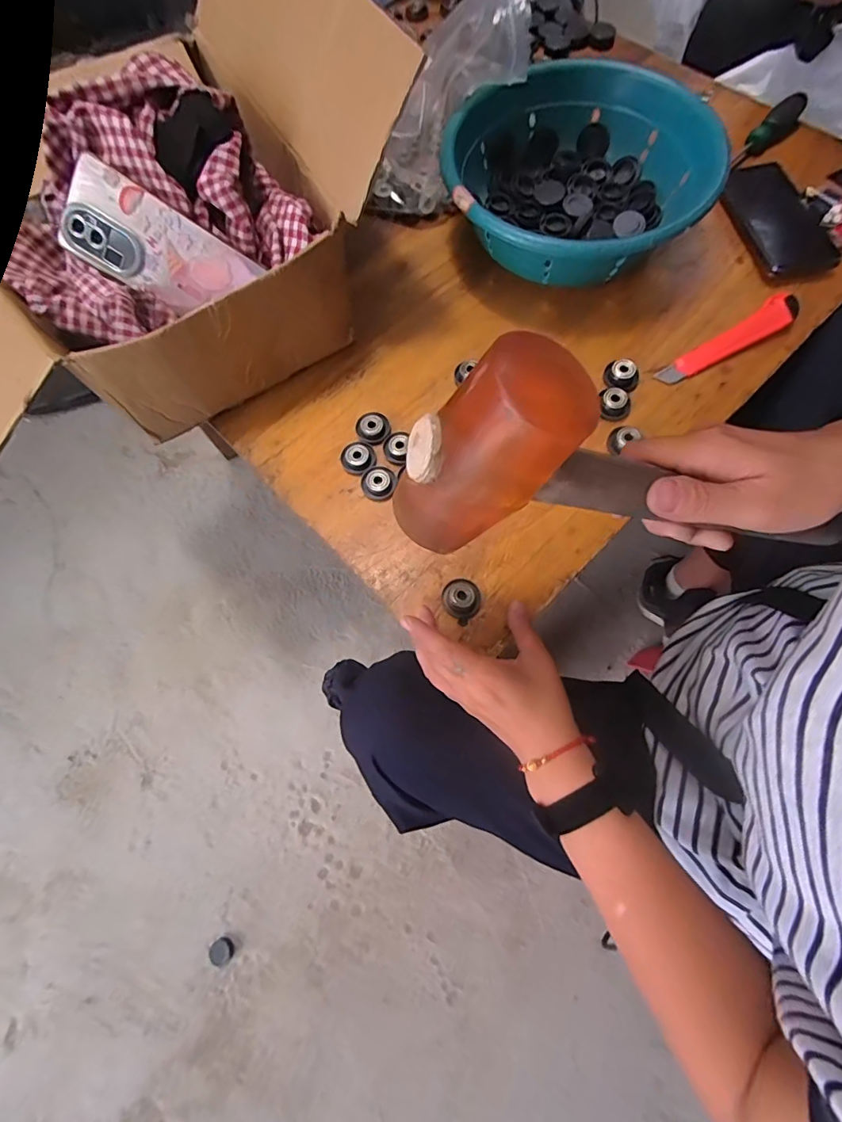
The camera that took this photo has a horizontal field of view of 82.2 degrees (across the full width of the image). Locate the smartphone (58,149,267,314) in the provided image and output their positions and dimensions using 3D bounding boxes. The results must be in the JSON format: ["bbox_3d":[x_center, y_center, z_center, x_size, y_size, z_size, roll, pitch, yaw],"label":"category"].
[{"bbox_3d":[-0.224,-0.265,0.415,0.151,0.010,0.074,27,106,-14],"label":"smartphone"}]

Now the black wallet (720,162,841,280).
[{"bbox_3d":[0.380,-0.367,0.516,0.079,0.012,0.159,-15,71,-4],"label":"black wallet"}]

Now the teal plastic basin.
[{"bbox_3d":[0.156,-0.388,0.504,0.251,0.100,0.262,-1,72,3],"label":"teal plastic basin"}]

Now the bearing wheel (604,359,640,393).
[{"bbox_3d":[0.193,-0.179,0.462,0.032,0.013,0.031,-1,72,3],"label":"bearing wheel"}]

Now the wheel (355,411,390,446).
[{"bbox_3d":[-0.046,-0.128,0.463,0.031,0.010,0.032,-1,72,3],"label":"wheel"}]

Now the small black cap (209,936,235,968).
[{"bbox_3d":[-0.305,0.599,0.740,0.034,0.010,0.034,-1,72,3],"label":"small black cap"}]

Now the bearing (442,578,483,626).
[{"bbox_3d":[0.035,0.031,0.407,0.034,0.014,0.033,43,79,15],"label":"bearing"}]

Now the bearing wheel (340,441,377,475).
[{"bbox_3d":[-0.059,-0.097,0.453,0.033,0.007,0.029,-41,75,-10],"label":"bearing wheel"}]

